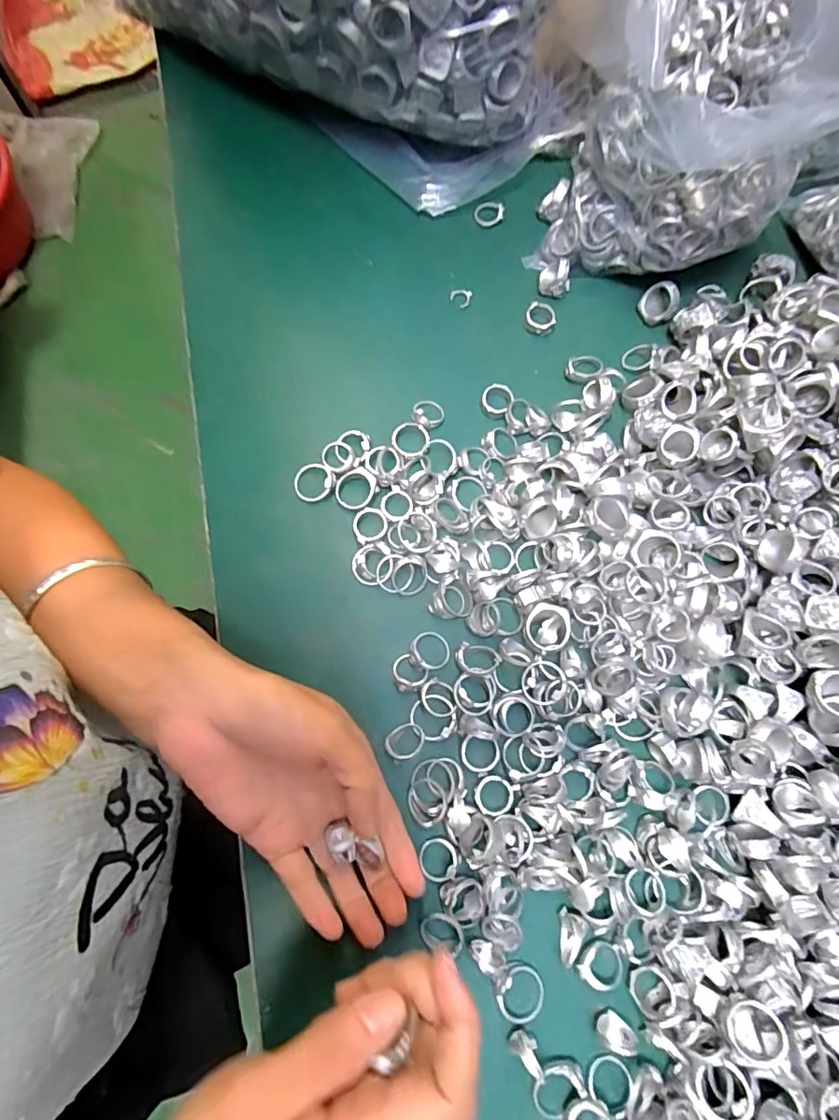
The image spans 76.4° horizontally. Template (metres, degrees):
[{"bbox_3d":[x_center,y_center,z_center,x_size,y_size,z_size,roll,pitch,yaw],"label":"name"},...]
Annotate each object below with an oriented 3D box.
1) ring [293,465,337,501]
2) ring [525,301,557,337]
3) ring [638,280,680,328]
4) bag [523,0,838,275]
[{"bbox_3d":[-0.068,-0.050,0.340,0.026,0.005,0.025,-2,78,10],"label":"ring"},{"bbox_3d":[0.088,-0.175,0.386,0.022,0.009,0.022,0,74,2],"label":"ring"},{"bbox_3d":[0.174,-0.186,0.388,0.008,0.029,0.026,-24,89,-50],"label":"ring"},{"bbox_3d":[0.176,-0.283,0.336,0.150,0.141,0.131,12,73,4],"label":"bag"}]

